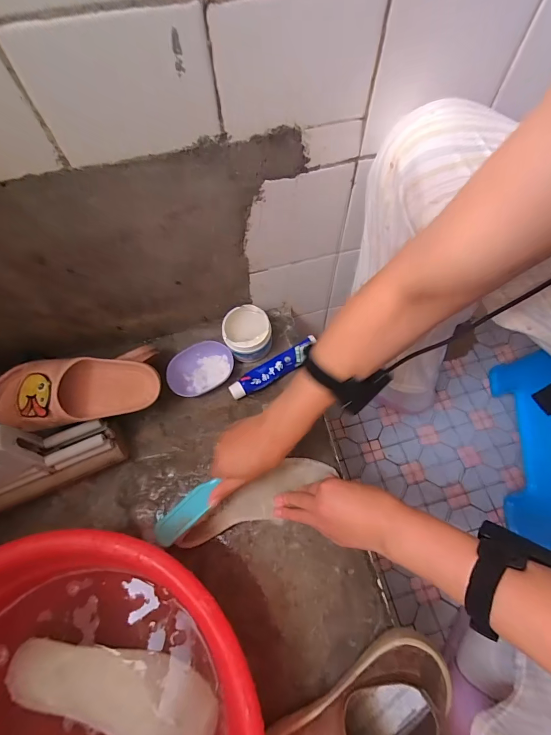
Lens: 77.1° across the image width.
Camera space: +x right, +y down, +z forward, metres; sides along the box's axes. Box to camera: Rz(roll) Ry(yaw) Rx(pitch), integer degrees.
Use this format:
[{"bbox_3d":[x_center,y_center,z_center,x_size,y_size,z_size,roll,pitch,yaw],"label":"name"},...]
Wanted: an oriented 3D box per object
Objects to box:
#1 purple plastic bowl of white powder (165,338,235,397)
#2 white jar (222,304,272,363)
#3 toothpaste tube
[{"bbox_3d":[-0.124,0.000,0.568,0.107,0.029,0.084,-26,67,-10],"label":"purple plastic bowl of white powder"},{"bbox_3d":[-0.045,-0.055,0.560,0.074,0.051,0.074,-1,65,1],"label":"white jar"},{"bbox_3d":[0.000,0.001,0.567,0.162,0.024,0.035,-30,68,-12],"label":"toothpaste tube"}]

